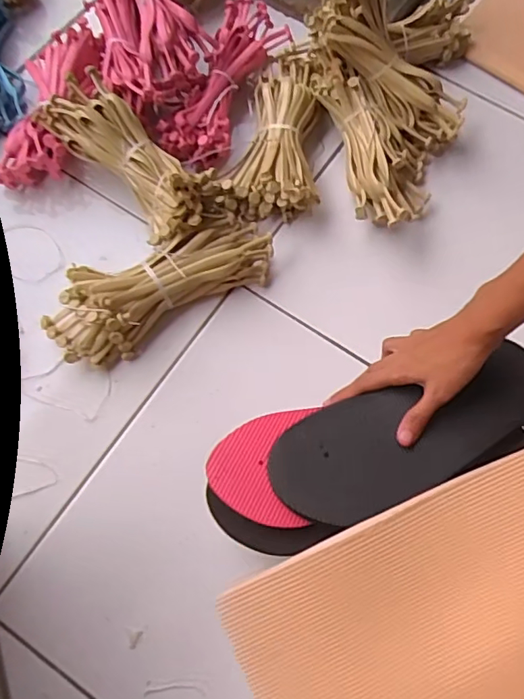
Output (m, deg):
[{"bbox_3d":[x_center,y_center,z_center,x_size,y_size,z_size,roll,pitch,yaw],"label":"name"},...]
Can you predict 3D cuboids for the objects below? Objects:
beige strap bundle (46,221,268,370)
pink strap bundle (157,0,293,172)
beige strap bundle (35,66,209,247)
[{"bbox_3d":[-0.106,-0.066,0.554,0.247,0.048,0.108,-20,74,-8],"label":"beige strap bundle"},{"bbox_3d":[-0.049,-0.314,0.617,0.091,0.052,0.211,28,73,7],"label":"pink strap bundle"},{"bbox_3d":[-0.146,-0.208,0.560,0.082,0.040,0.208,-41,78,-14],"label":"beige strap bundle"}]

